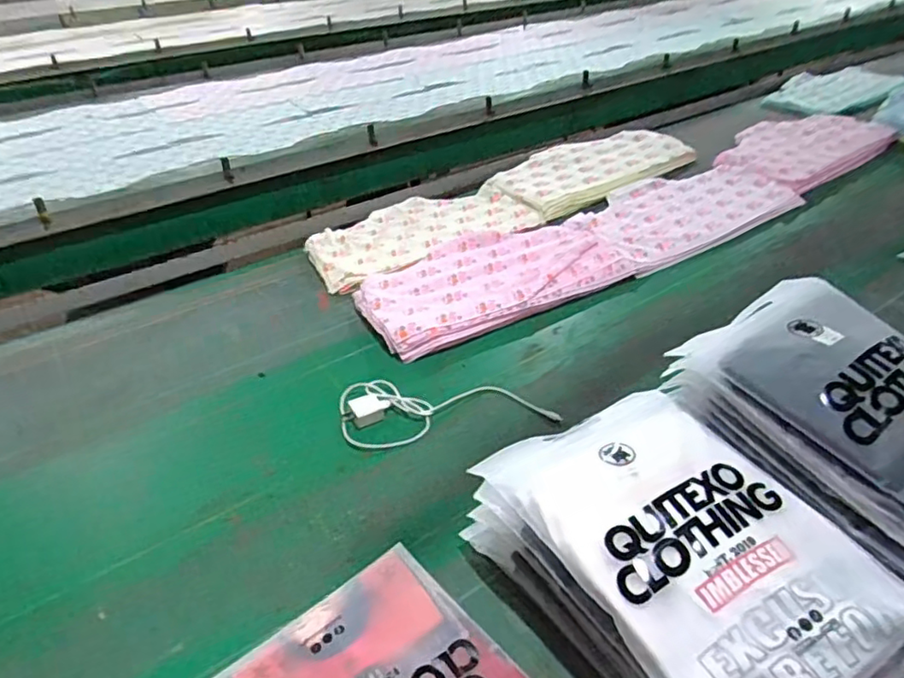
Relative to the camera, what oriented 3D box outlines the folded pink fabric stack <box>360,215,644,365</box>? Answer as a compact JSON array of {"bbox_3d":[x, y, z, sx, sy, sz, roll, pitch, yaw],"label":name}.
[{"bbox_3d":[0.089,-0.122,1.137,0.537,0.044,0.263,-23,37,-25],"label":"folded pink fabric stack"}]

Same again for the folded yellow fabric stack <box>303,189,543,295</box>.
[{"bbox_3d":[-0.070,-0.221,1.298,0.491,0.039,0.272,-25,38,-27],"label":"folded yellow fabric stack"}]

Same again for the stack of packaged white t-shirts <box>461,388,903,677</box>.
[{"bbox_3d":[0.219,0.200,0.599,0.260,0.119,0.364,-23,40,-27],"label":"stack of packaged white t-shirts"}]

